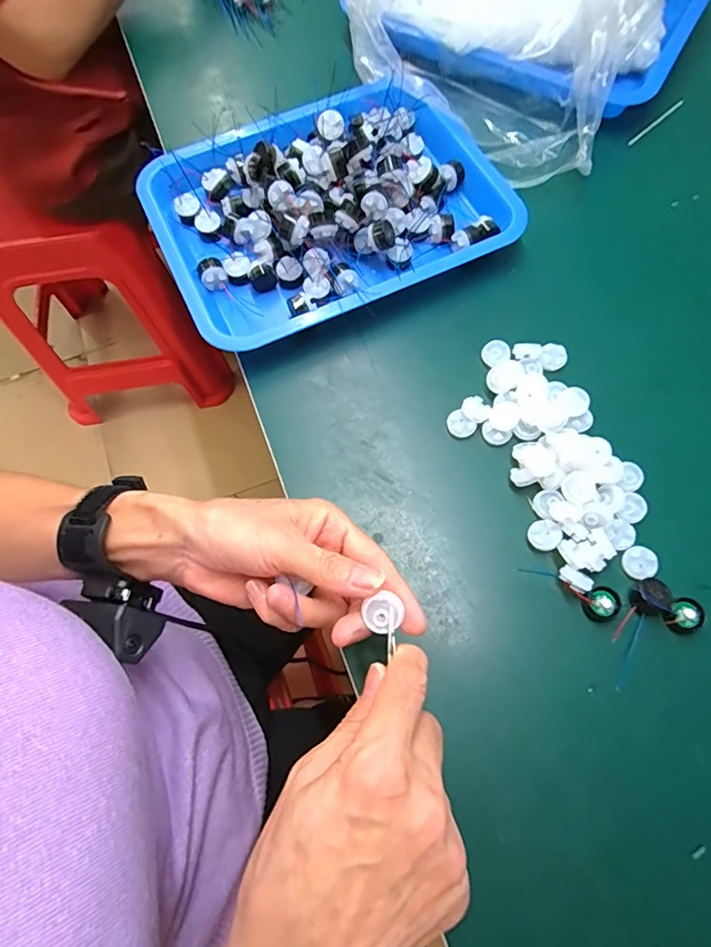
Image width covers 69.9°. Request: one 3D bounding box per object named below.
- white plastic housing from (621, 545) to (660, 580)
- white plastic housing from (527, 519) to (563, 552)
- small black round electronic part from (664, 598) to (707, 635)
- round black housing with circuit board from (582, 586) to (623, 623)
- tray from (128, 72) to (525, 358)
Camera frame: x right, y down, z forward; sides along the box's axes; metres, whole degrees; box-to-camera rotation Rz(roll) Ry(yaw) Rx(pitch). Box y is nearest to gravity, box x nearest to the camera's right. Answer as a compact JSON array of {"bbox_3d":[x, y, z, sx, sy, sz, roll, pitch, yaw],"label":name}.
[{"bbox_3d":[0.188,0.059,0.336,0.022,0.004,0.021,-30,72,-9],"label":"white plastic housing"},{"bbox_3d":[0.126,0.041,0.340,0.020,0.006,0.021,-1,70,2],"label":"white plastic housing"},{"bbox_3d":[0.209,0.091,0.323,0.022,0.008,0.021,-1,70,2],"label":"small black round electronic part"},{"bbox_3d":[0.159,0.085,0.328,0.022,0.008,0.021,-1,70,2],"label":"round black housing with circuit board"},{"bbox_3d":[-0.021,-0.227,0.424,0.284,0.043,0.217,-25,71,-7],"label":"tray"}]

